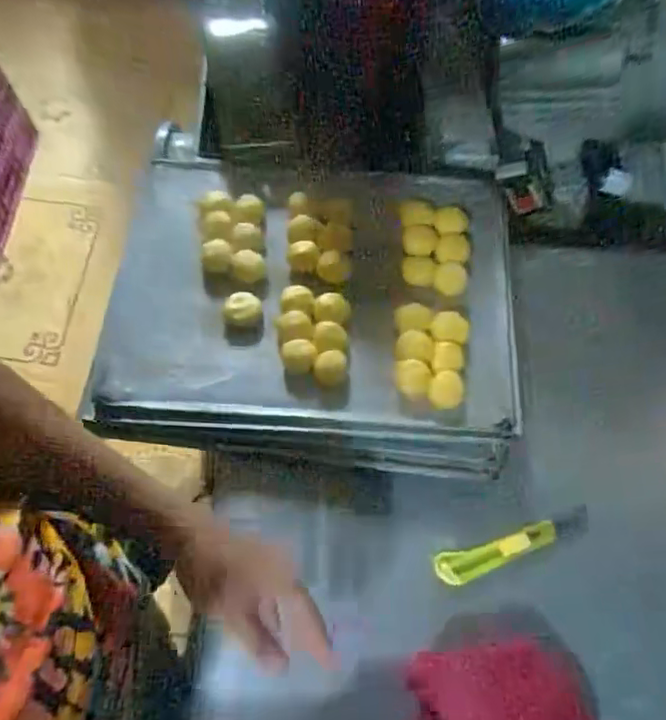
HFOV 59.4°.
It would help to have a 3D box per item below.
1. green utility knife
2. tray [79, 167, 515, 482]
[{"bbox_3d":[0.194,0.197,0.624,0.178,0.014,0.031,-18,70,-8],"label":"green utility knife"},{"bbox_3d":[-0.023,-0.068,0.683,0.462,0.041,0.362,6,69,1],"label":"tray"}]

